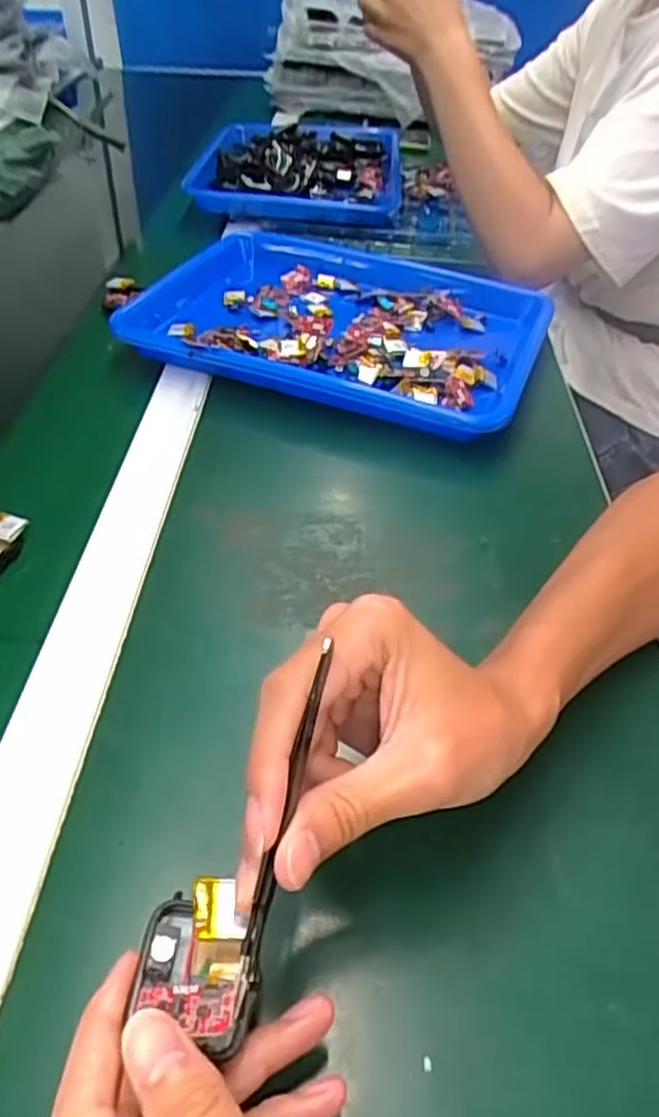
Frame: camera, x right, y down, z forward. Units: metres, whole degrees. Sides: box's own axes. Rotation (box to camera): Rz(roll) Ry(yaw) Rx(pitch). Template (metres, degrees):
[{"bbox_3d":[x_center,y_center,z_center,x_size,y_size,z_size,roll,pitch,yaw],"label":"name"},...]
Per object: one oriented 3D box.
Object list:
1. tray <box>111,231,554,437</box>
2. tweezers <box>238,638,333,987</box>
[{"bbox_3d":[0.019,-0.216,0.655,0.333,0.046,0.287,17,45,14],"label":"tray"},{"bbox_3d":[-0.015,0.082,0.233,0.007,0.018,0.104,13,81,10],"label":"tweezers"}]

